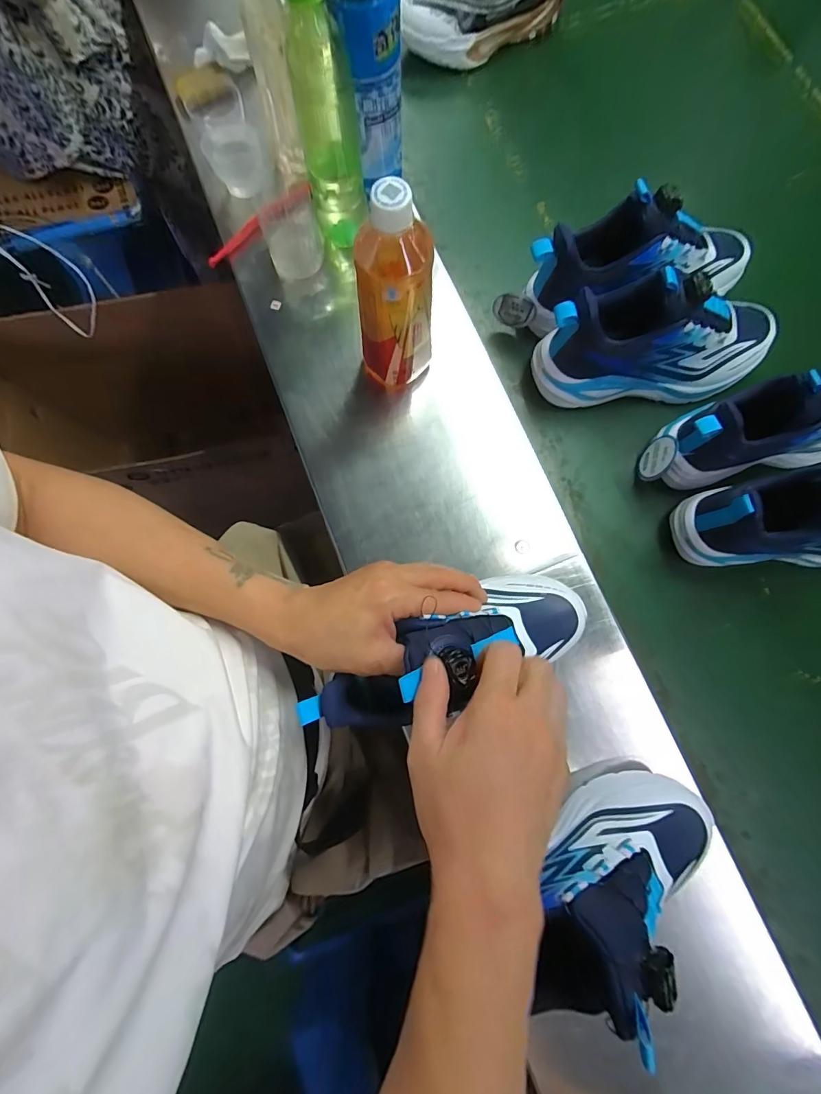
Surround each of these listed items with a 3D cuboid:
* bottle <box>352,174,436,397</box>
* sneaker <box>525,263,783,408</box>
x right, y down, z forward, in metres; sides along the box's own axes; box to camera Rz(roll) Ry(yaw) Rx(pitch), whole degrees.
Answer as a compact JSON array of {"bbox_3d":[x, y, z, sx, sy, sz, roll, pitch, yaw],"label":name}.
[{"bbox_3d":[-0.016,-0.230,0.382,0.068,0.191,0.076,-3,80,0],"label":"bottle"},{"bbox_3d":[0.268,-0.215,0.435,0.253,0.128,0.081,-9,80,-1],"label":"sneaker"}]

